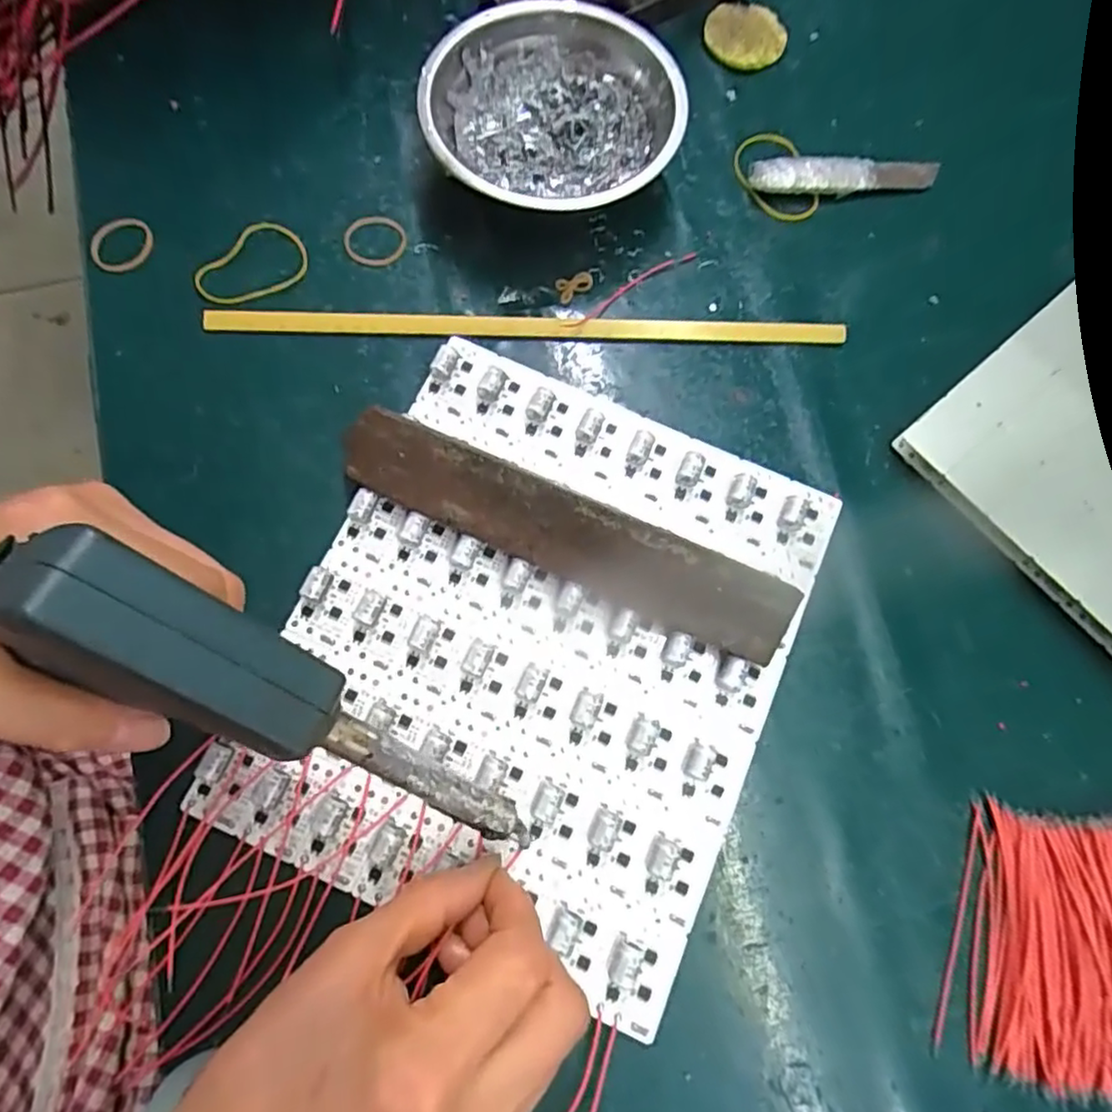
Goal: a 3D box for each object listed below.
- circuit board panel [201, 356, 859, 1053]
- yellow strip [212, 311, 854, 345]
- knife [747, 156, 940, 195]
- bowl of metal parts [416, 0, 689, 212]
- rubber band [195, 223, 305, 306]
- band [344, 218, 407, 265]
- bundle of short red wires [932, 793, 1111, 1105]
[{"bbox_3d":[-0.008,0.036,0.277,0.195,0.014,0.237,23,75,5],"label":"circuit board panel"},{"bbox_3d":[-0.013,-0.114,0.320,0.309,0.008,0.011,1,75,-1],"label":"yellow strip"},{"bbox_3d":[0.157,-0.205,0.350,0.104,0.013,0.021,-4,75,-2],"label":"knife"},{"bbox_3d":[-0.001,-0.219,0.331,0.125,0.041,0.122,0,75,-1],"label":"bowl of metal parts"},{"bbox_3d":[-0.154,-0.148,0.325,0.056,0.004,0.043,-18,76,-6],"label":"rubber band"},{"bbox_3d":[-0.093,-0.163,0.332,0.031,0.004,0.030,-17,76,-6],"label":"band"},{"bbox_3d":[0.214,0.154,0.252,0.119,0.014,0.101,4,75,0],"label":"bundle of short red wires"}]

